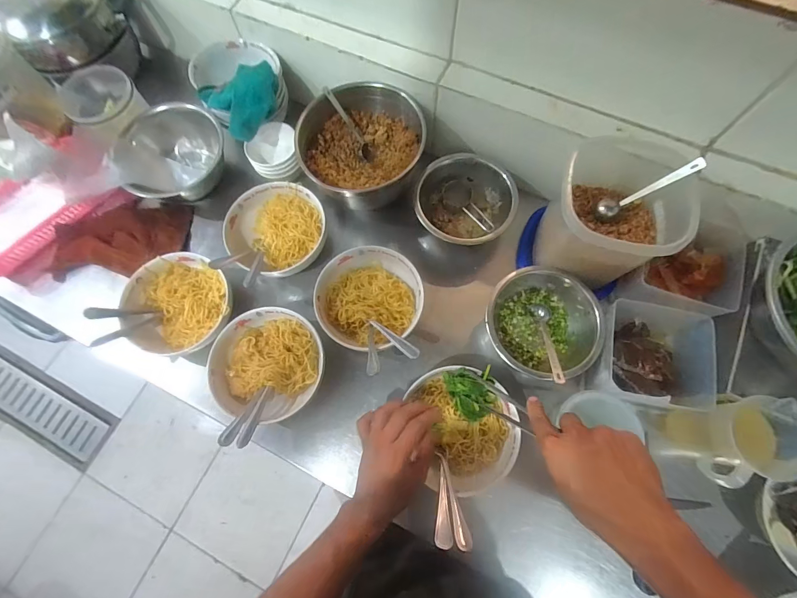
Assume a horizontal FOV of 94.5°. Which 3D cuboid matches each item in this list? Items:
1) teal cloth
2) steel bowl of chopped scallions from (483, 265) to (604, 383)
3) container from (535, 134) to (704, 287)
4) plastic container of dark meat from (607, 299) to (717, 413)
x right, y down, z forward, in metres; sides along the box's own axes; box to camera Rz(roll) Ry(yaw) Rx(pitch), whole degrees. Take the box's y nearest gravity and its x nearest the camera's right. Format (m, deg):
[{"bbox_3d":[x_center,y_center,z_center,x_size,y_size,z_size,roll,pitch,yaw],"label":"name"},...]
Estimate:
[{"bbox_3d":[-0.253,-0.338,0.613,0.119,0.060,0.102,-41,75,-11],"label":"teal cloth"},{"bbox_3d":[0.220,0.043,0.577,0.163,0.073,0.162,-1,72,2],"label":"steel bowl of chopped scallions"},{"bbox_3d":[0.307,-0.116,0.569,0.162,0.189,0.159,23,74,9],"label":"container"},{"bbox_3d":[0.371,0.080,0.556,0.140,0.093,0.155,11,73,5],"label":"plastic container of dark meat"}]

